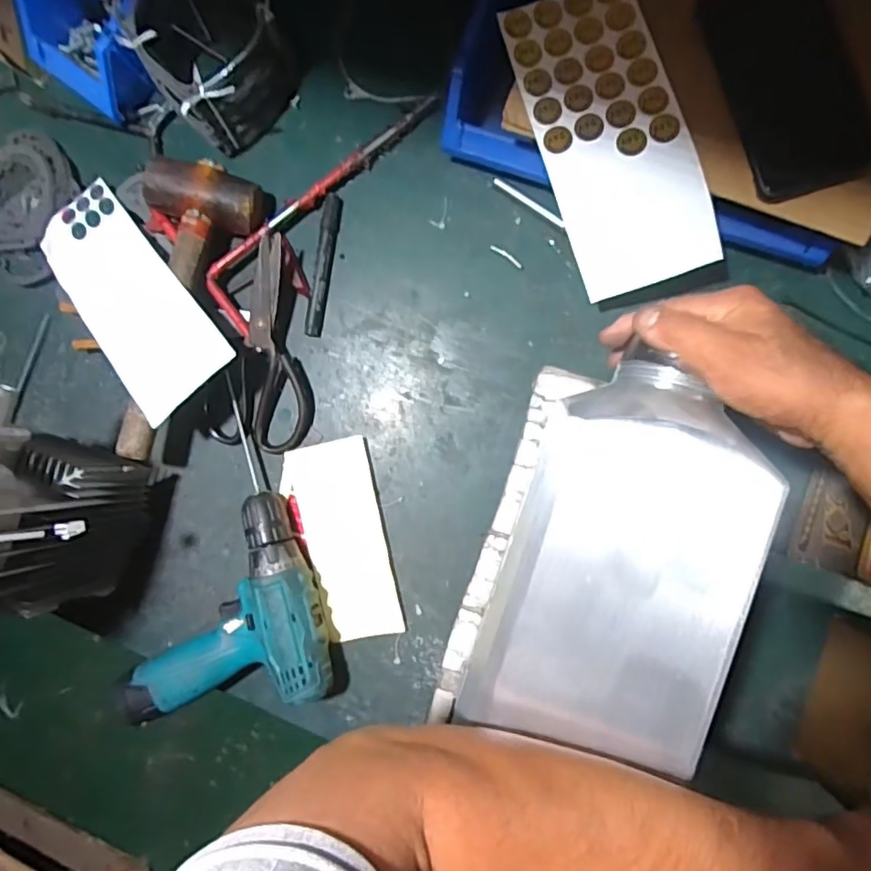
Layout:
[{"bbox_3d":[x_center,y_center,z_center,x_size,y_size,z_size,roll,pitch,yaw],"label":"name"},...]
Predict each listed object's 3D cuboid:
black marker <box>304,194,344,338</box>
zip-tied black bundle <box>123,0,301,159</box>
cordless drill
[{"bbox_3d":[-0.107,-0.162,0.534,0.016,0.012,0.134,9,89,6],"label":"black marker"},{"bbox_3d":[-0.205,-0.351,0.513,0.126,0.082,0.125,41,92,6],"label":"zip-tied black bundle"},{"bbox_3d":[-0.199,0.159,0.515,0.186,0.062,0.181,-14,86,5],"label":"cordless drill"}]

